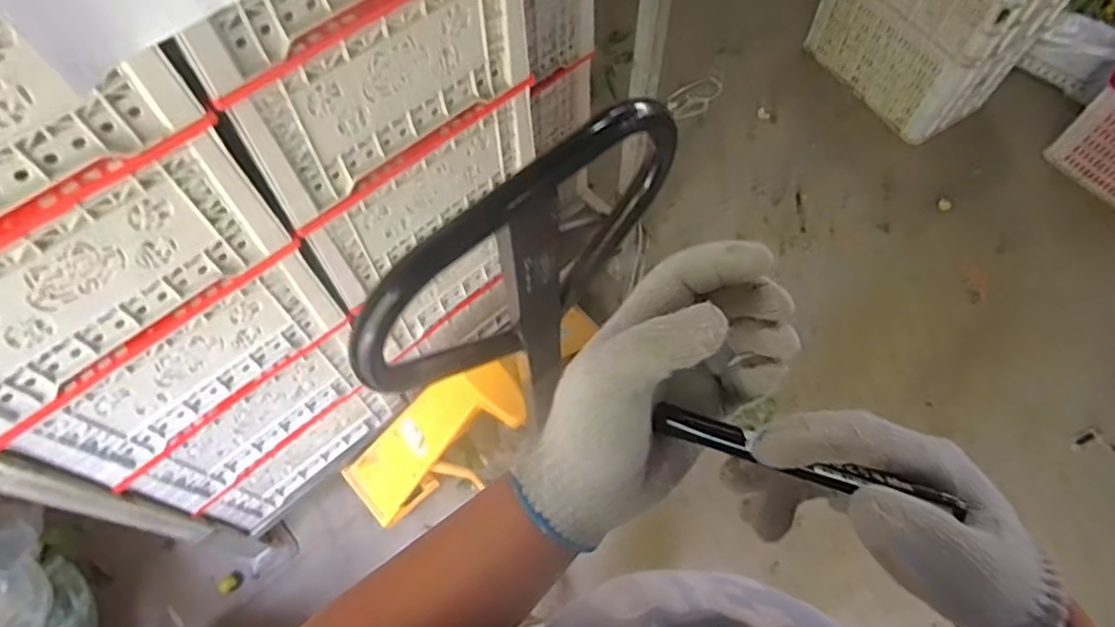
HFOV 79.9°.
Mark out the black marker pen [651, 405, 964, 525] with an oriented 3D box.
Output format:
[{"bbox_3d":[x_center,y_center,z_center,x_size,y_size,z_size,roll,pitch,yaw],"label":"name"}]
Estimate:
[{"bbox_3d":[0.115,0.069,0.322,0.133,0.016,0.017,14,64,26],"label":"black marker pen"}]

